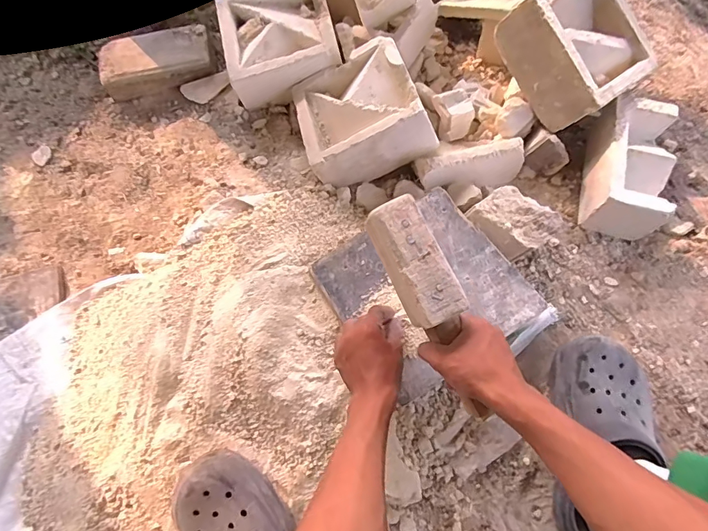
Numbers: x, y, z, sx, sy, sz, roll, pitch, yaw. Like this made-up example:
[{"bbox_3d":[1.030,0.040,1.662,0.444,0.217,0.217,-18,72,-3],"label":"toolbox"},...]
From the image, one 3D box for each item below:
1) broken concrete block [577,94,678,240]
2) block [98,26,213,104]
[{"bbox_3d":[0.447,-0.162,0.710,0.104,0.103,0.206,15,71,8],"label":"broken concrete block"},{"bbox_3d":[-0.382,-0.395,0.860,0.216,0.074,0.106,-14,69,-2],"label":"block"}]

